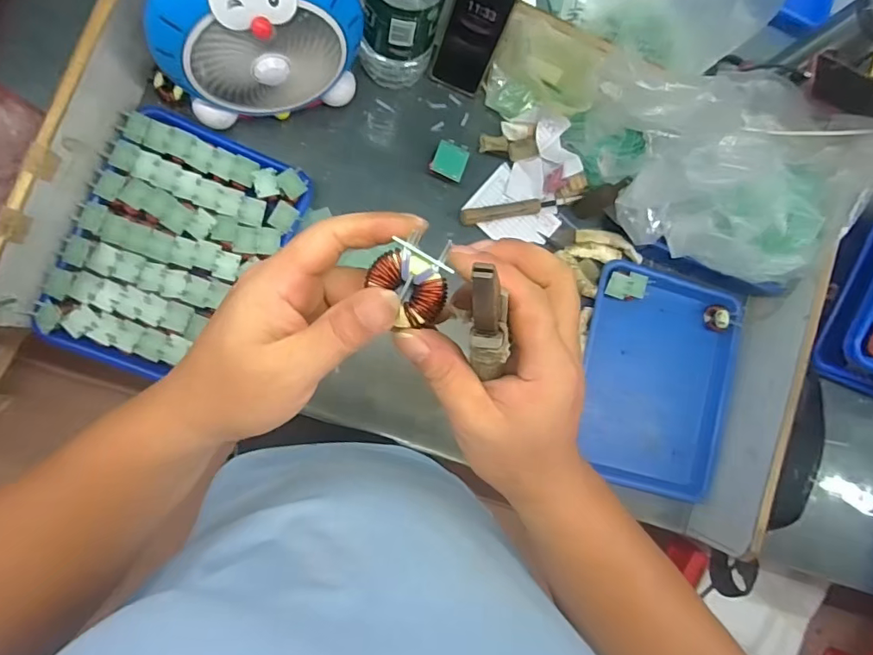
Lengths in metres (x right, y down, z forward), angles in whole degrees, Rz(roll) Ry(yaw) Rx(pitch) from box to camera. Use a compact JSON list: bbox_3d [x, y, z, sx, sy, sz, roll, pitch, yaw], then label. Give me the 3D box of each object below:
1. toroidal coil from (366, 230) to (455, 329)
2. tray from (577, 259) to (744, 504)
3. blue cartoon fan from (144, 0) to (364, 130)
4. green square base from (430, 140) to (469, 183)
[{"bbox_3d":[-0.014,-0.021,0.254,0.039,0.015,0.040,3,86,-9],"label":"toroidal coil"},{"bbox_3d":[0.338,0.083,0.788,0.248,0.041,0.333,16,84,-9],"label":"tray"},{"bbox_3d":[-0.212,-0.352,0.607,0.221,0.248,0.118,-23,91,-10],"label":"blue cartoon fan"},{"bbox_3d":[0.020,-0.239,0.721,0.045,0.006,0.058,18,72,1],"label":"green square base"}]

